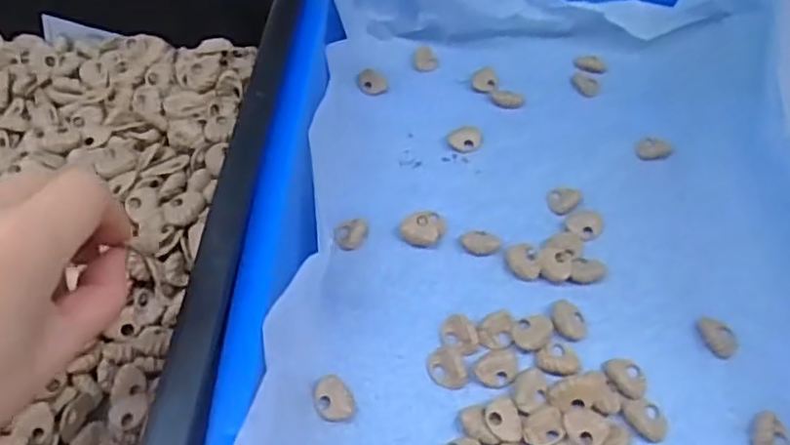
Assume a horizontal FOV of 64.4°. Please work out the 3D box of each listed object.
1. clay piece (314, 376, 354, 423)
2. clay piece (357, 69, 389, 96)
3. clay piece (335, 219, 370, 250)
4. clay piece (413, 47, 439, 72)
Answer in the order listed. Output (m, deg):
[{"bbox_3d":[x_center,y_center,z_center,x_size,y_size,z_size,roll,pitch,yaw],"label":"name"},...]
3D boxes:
[{"bbox_3d":[-0.031,0.089,0.319,0.018,0.005,0.024,-16,56,-10],"label":"clay piece"},{"bbox_3d":[-0.017,-0.105,0.465,0.021,0.004,0.024,-10,55,-6],"label":"clay piece"},{"bbox_3d":[-0.027,0.005,0.376,0.019,0.007,0.021,19,57,13],"label":"clay piece"},{"bbox_3d":[0.023,-0.125,0.480,0.018,0.004,0.024,-6,55,-4],"label":"clay piece"}]

